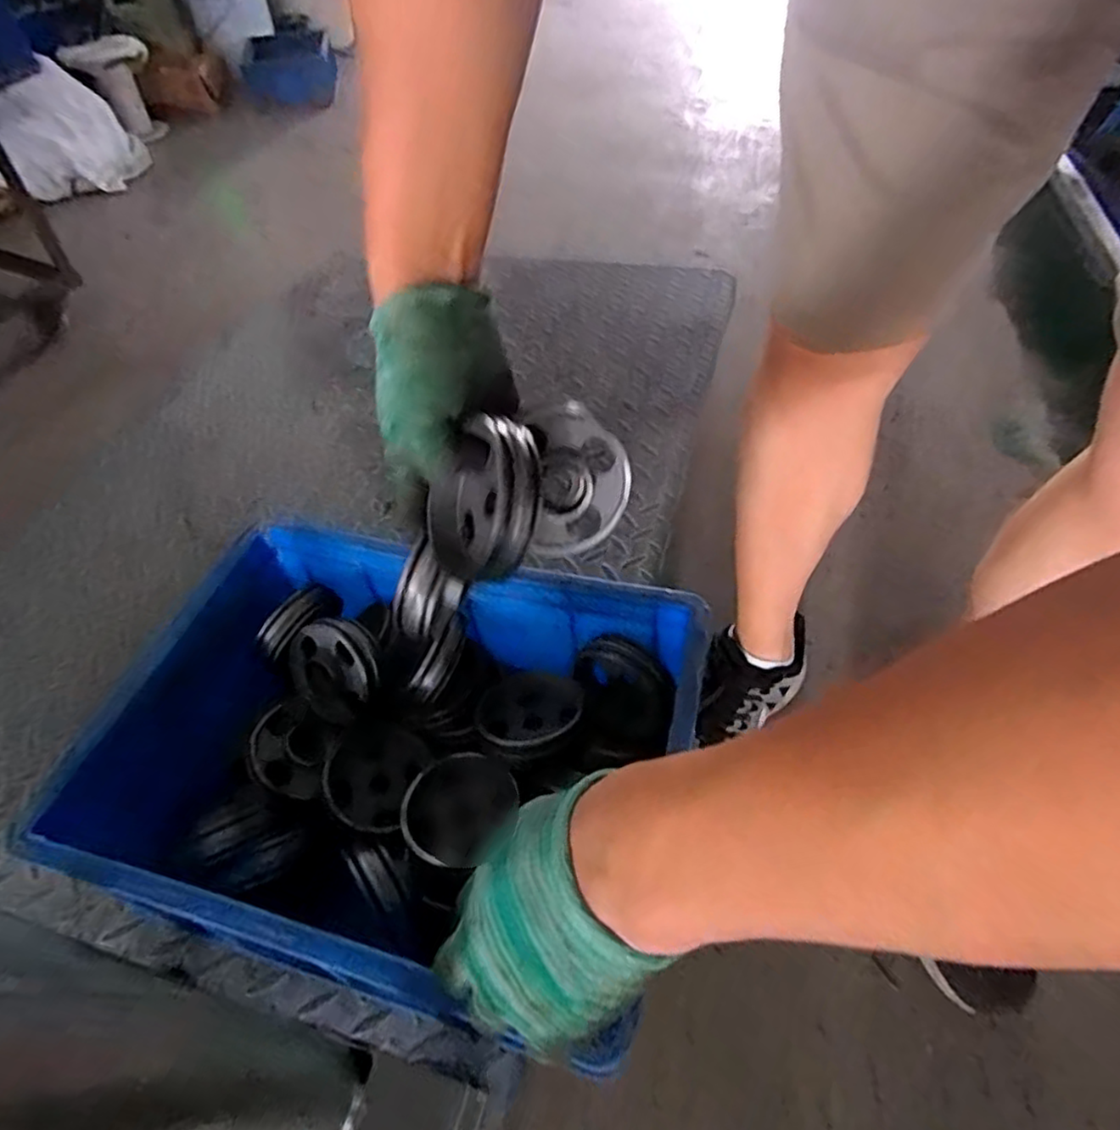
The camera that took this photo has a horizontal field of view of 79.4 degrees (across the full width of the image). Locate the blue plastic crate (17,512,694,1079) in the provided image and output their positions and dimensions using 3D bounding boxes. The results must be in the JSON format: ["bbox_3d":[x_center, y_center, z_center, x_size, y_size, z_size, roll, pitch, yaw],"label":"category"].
[{"bbox_3d":[-0.115,0.131,0.502,0.388,0.132,0.281,13,52,11],"label":"blue plastic crate"}]

